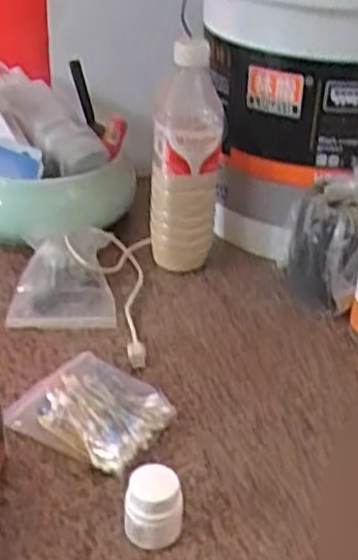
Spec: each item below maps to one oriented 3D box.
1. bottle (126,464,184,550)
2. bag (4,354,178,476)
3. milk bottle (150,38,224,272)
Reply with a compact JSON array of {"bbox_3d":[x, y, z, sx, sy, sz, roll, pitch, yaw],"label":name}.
[{"bbox_3d":[-0.016,0.148,0.501,0.037,0.048,0.032,2,32,-1],"label":"bottle"},{"bbox_3d":[-0.066,0.096,0.599,0.111,0.029,0.091,21,36,28],"label":"bag"},{"bbox_3d":[0.005,-0.113,0.756,0.070,0.227,0.063,3,32,2],"label":"milk bottle"}]

